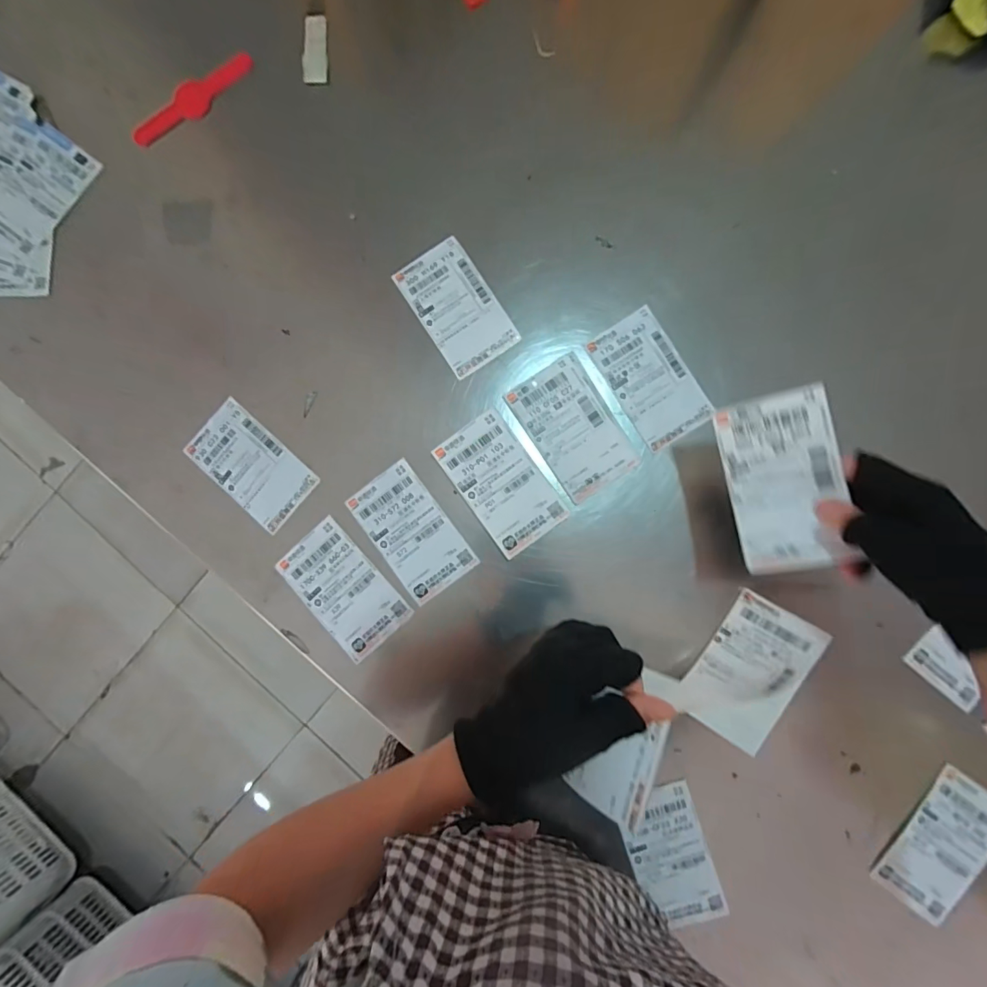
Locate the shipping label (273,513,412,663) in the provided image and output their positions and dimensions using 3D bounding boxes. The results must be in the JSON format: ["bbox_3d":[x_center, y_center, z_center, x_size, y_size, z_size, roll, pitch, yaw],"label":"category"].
[{"bbox_3d":[-0.154,0.100,0.468,0.075,0.005,0.133,-42,88,1],"label":"shipping label"}]

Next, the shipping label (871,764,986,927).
[{"bbox_3d":[0.430,0.335,0.434,0.071,0.008,0.132,36,90,2],"label":"shipping label"}]

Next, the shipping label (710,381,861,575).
[{"bbox_3d":[0.222,-0.008,0.351,0.075,0.010,0.131,-14,86,38],"label":"shipping label"}]

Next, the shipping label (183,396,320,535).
[{"bbox_3d":[-0.252,-0.029,0.476,0.128,0.006,0.075,43,91,2],"label":"shipping label"}]

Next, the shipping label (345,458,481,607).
[{"bbox_3d":[-0.082,0.039,0.466,0.075,0.004,0.132,-36,88,1],"label":"shipping label"}]

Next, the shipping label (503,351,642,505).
[{"bbox_3d":[0.081,-0.065,0.462,0.082,0.008,0.133,-32,88,1],"label":"shipping label"}]

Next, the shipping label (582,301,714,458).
[{"bbox_3d":[0.159,-0.116,0.462,0.075,0.005,0.131,-32,90,1],"label":"shipping label"}]

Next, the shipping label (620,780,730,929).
[{"bbox_3d":[0.173,0.354,0.445,0.074,0.006,0.127,-17,85,-2],"label":"shipping label"}]

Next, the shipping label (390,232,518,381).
[{"bbox_3d":[-0.039,-0.192,0.467,0.073,0.004,0.129,-34,88,1],"label":"shipping label"}]

